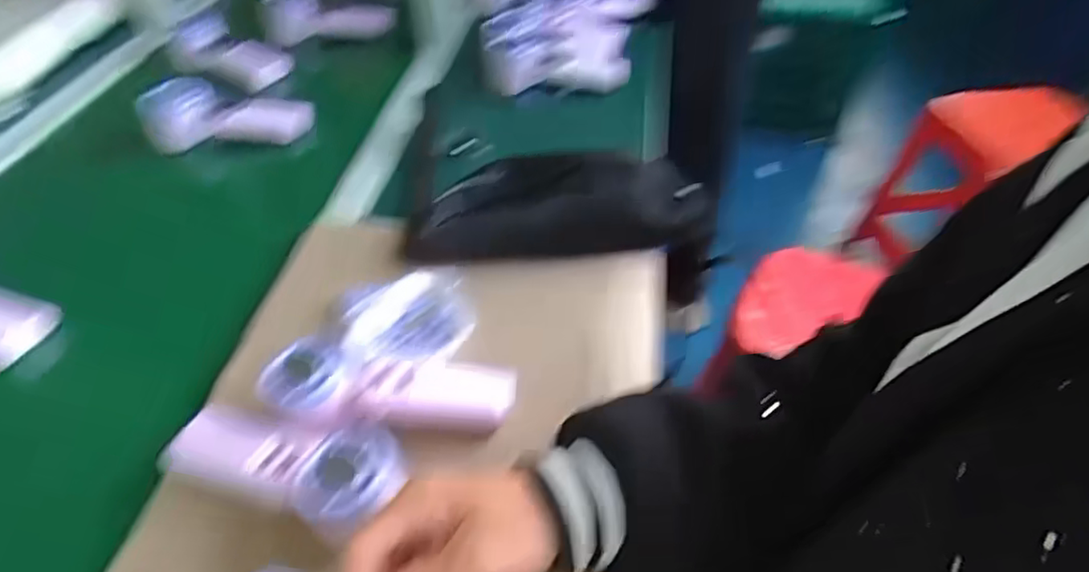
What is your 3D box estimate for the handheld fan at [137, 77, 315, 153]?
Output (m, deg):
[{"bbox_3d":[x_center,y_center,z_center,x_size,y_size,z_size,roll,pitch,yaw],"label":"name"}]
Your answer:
[{"bbox_3d":[-0.363,-0.195,0.739,0.179,0.068,0.053,-6,46,-25],"label":"handheld fan"}]

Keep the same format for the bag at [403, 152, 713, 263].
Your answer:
[{"bbox_3d":[0.015,-0.076,0.629,0.298,0.074,0.101,-4,47,-5],"label":"bag"}]

